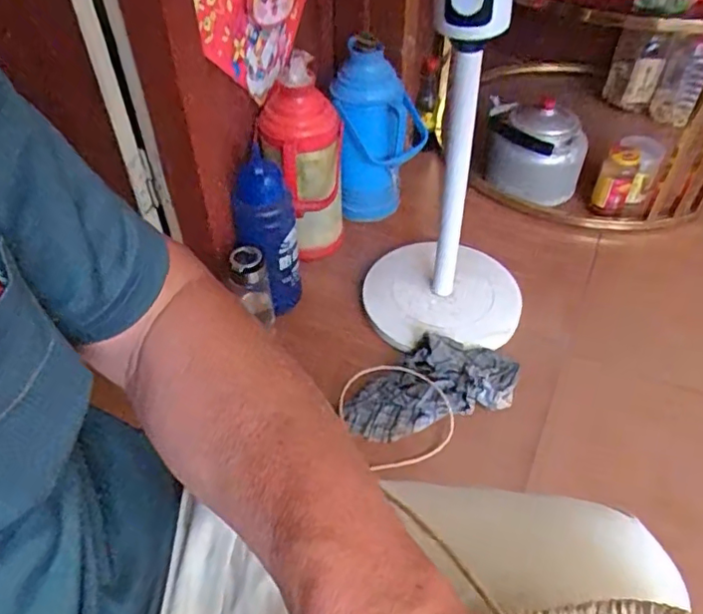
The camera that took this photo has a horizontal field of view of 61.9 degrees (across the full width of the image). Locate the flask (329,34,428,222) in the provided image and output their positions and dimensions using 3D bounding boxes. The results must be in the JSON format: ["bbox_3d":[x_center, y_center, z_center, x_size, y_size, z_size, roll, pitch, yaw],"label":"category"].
[{"bbox_3d":[0.055,-0.335,1.187,0.185,0.360,0.124,3,46,3],"label":"flask"}]

